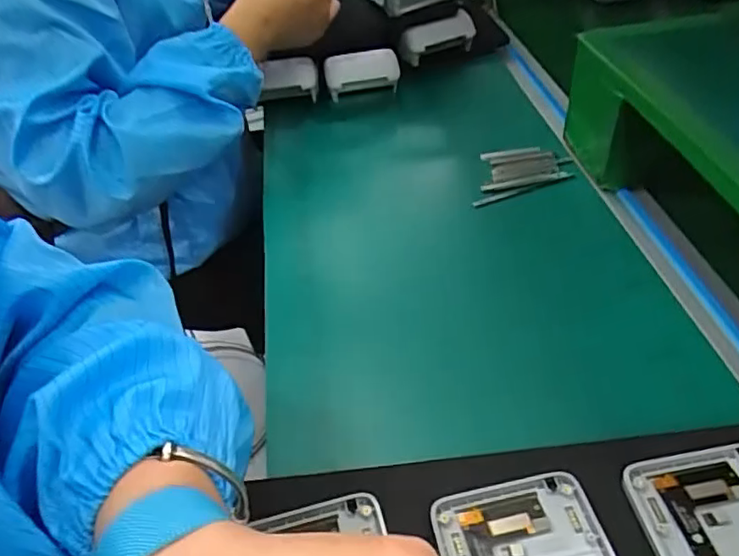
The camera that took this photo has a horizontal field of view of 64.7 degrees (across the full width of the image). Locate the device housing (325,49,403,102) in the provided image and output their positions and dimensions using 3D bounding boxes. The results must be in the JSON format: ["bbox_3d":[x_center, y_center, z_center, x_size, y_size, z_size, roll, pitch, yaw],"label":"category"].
[{"bbox_3d":[-0.007,-0.221,0.631,0.080,0.050,0.022,-11,40,-4],"label":"device housing"}]

